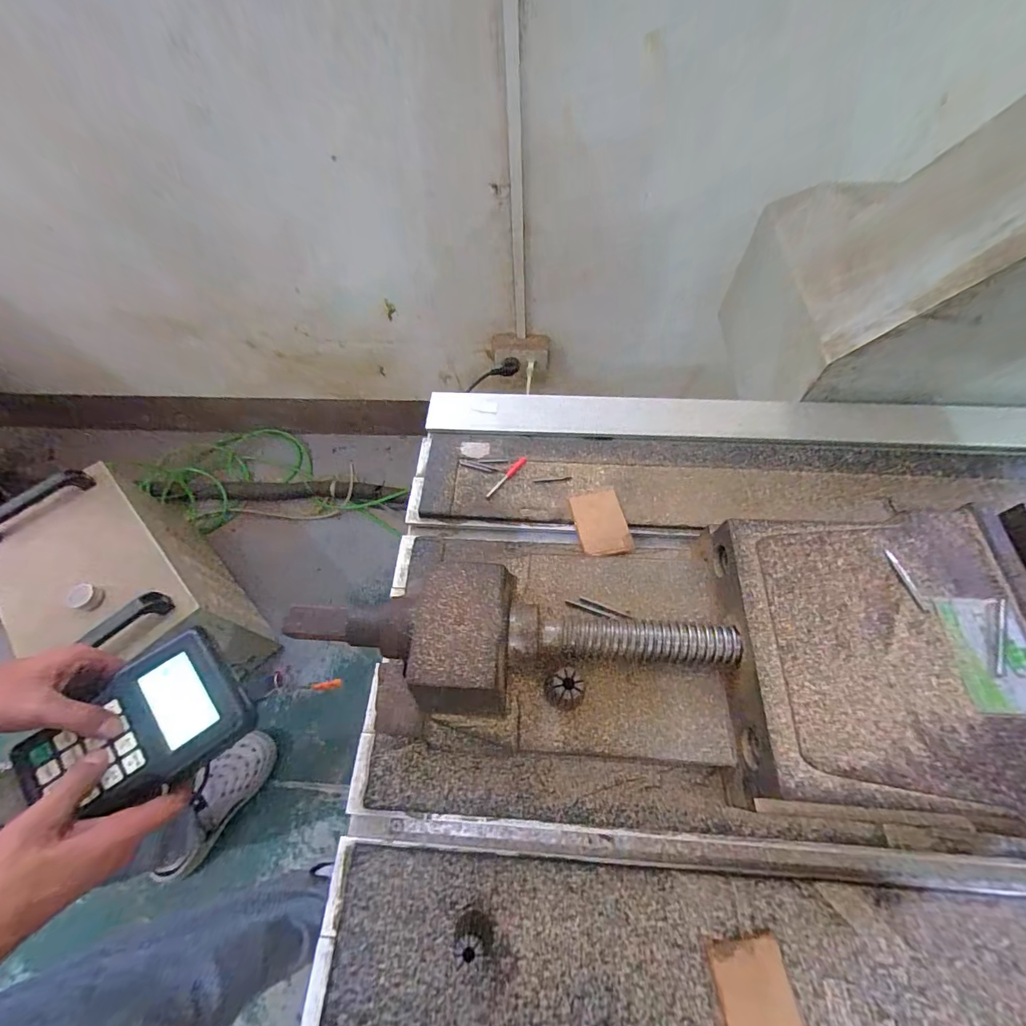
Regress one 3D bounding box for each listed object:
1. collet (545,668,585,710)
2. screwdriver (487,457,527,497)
[{"bbox_3d":[0.025,0.088,0.216,0.016,0.033,0.017,-1,61,1],"label":"collet"},{"bbox_3d":[-0.006,-0.032,0.370,0.008,0.004,0.049,35,67,19],"label":"screwdriver"}]

